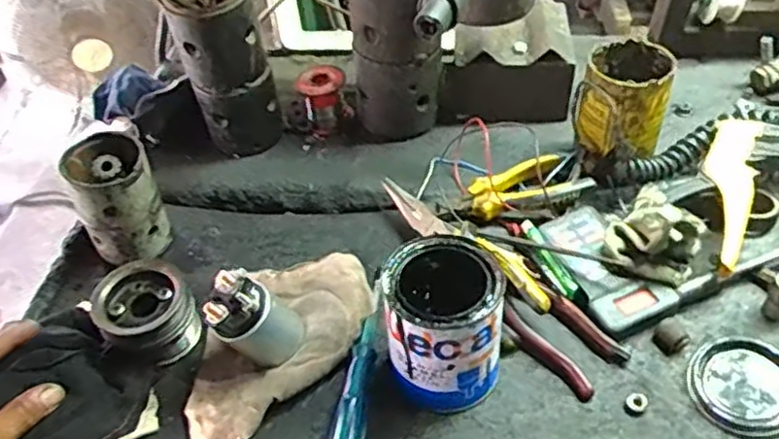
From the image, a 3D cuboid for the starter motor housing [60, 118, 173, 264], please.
[{"bbox_3d":[-0.235,-0.018,0.593,0.067,0.111,0.072,-27,48,-20],"label":"starter motor housing"}]

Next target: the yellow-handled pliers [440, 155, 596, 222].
[{"bbox_3d":[0.114,-0.022,0.624,0.125,0.032,0.059,-17,46,-12],"label":"yellow-handled pliers"}]

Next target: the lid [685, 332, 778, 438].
[{"bbox_3d":[0.258,0.117,0.497,0.075,0.016,0.079,-3,44,3],"label":"lid"}]

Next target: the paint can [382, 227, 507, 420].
[{"bbox_3d":[0.039,0.075,0.500,0.079,0.104,0.085,-3,44,3],"label":"paint can"}]

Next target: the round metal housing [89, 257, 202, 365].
[{"bbox_3d":[-0.195,0.077,0.552,0.069,0.060,0.068,-3,44,3],"label":"round metal housing"}]

